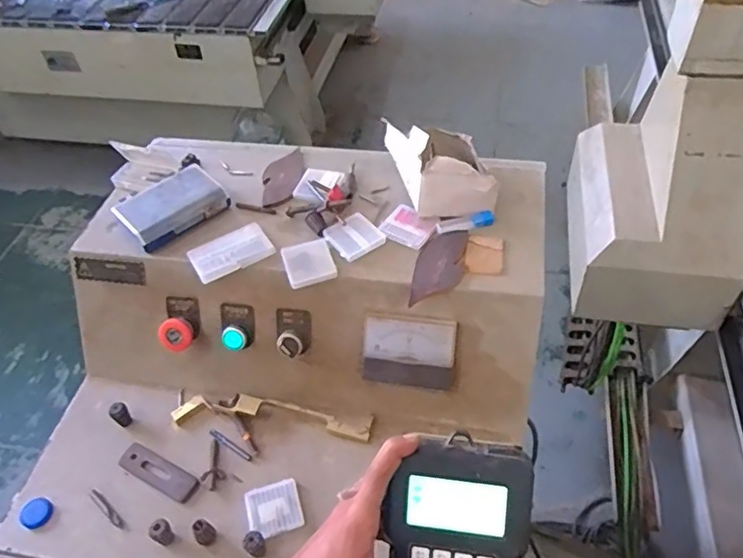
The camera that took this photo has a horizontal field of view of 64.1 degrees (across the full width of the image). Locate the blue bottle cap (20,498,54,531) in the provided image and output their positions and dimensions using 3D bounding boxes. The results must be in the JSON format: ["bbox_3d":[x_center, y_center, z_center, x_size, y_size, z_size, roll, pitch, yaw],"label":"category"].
[{"bbox_3d":[-0.361,0.252,0.639,0.030,0.010,0.031,-3,47,3],"label":"blue bottle cap"}]

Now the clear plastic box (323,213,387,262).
[{"bbox_3d":[-0.021,-0.048,0.676,0.053,0.010,0.057,-32,52,-22],"label":"clear plastic box"}]

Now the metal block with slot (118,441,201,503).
[{"bbox_3d":[-0.235,0.217,0.663,0.100,0.017,0.034,20,52,22],"label":"metal block with slot"}]

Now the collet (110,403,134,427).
[{"bbox_3d":[-0.297,0.160,0.704,0.020,0.028,0.021,-3,47,3],"label":"collet"}]

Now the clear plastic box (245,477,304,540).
[{"bbox_3d":[-0.102,0.241,0.623,0.055,0.011,0.050,-16,48,-9],"label":"clear plastic box"}]

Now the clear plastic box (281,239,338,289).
[{"bbox_3d":[-0.070,-0.019,0.656,0.052,0.011,0.056,-16,48,-9],"label":"clear plastic box"}]

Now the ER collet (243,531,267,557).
[{"bbox_3d":[-0.116,0.263,0.589,0.019,0.030,0.018,-3,47,3],"label":"ER collet"}]

